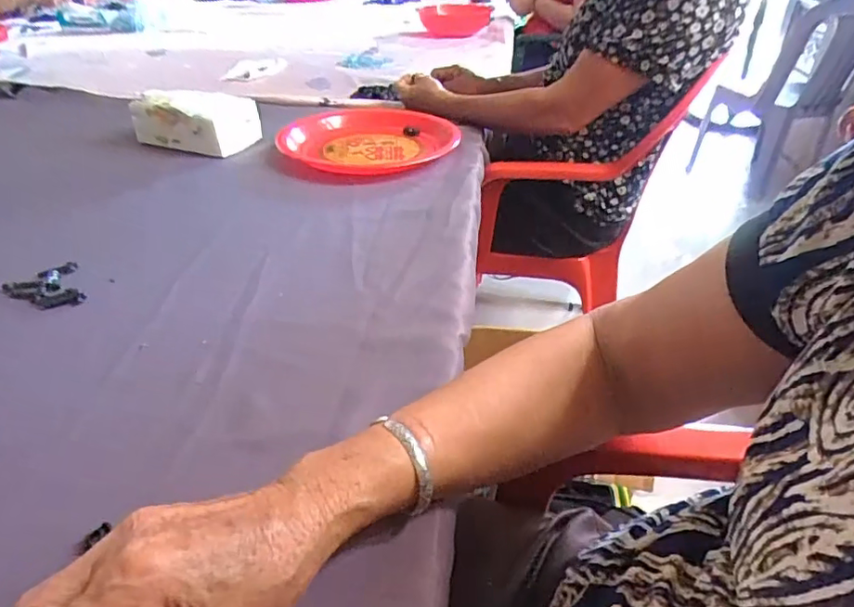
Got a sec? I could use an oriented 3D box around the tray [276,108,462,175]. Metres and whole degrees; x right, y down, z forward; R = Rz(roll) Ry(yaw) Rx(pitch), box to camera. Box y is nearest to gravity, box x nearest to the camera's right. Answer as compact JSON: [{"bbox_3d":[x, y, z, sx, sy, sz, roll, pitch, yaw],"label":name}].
[{"bbox_3d":[-0.088,-0.245,0.798,0.237,0.029,0.232,0,35,0],"label":"tray"}]

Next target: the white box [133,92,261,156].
[{"bbox_3d":[-0.326,-0.264,0.793,0.164,0.066,0.092,14,37,19],"label":"white box"}]

